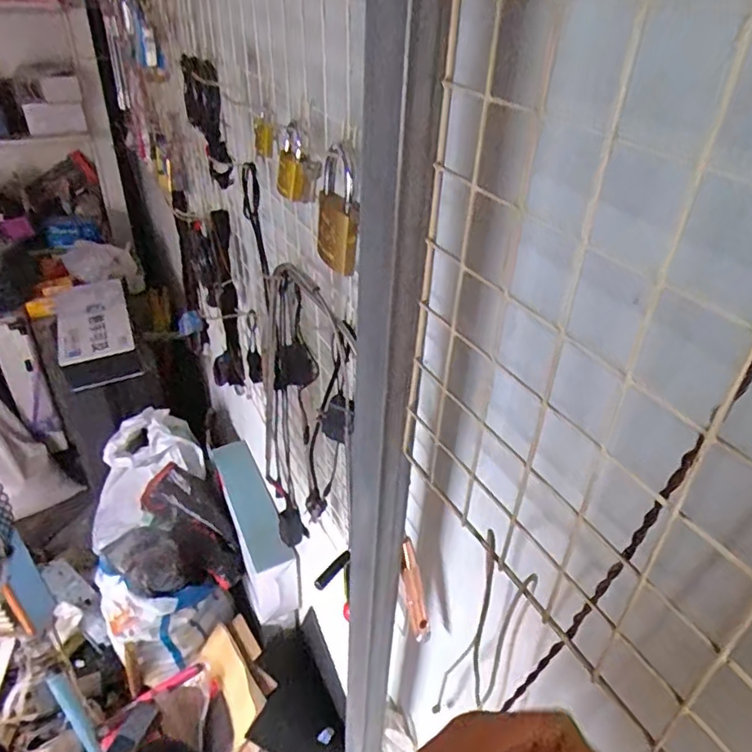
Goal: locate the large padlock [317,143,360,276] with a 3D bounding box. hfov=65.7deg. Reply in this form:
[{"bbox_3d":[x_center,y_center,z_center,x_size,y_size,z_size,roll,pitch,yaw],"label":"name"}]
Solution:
[{"bbox_3d":[-0.034,-0.140,0.499,0.022,0.099,0.072,-7,37,-14],"label":"large padlock"}]

